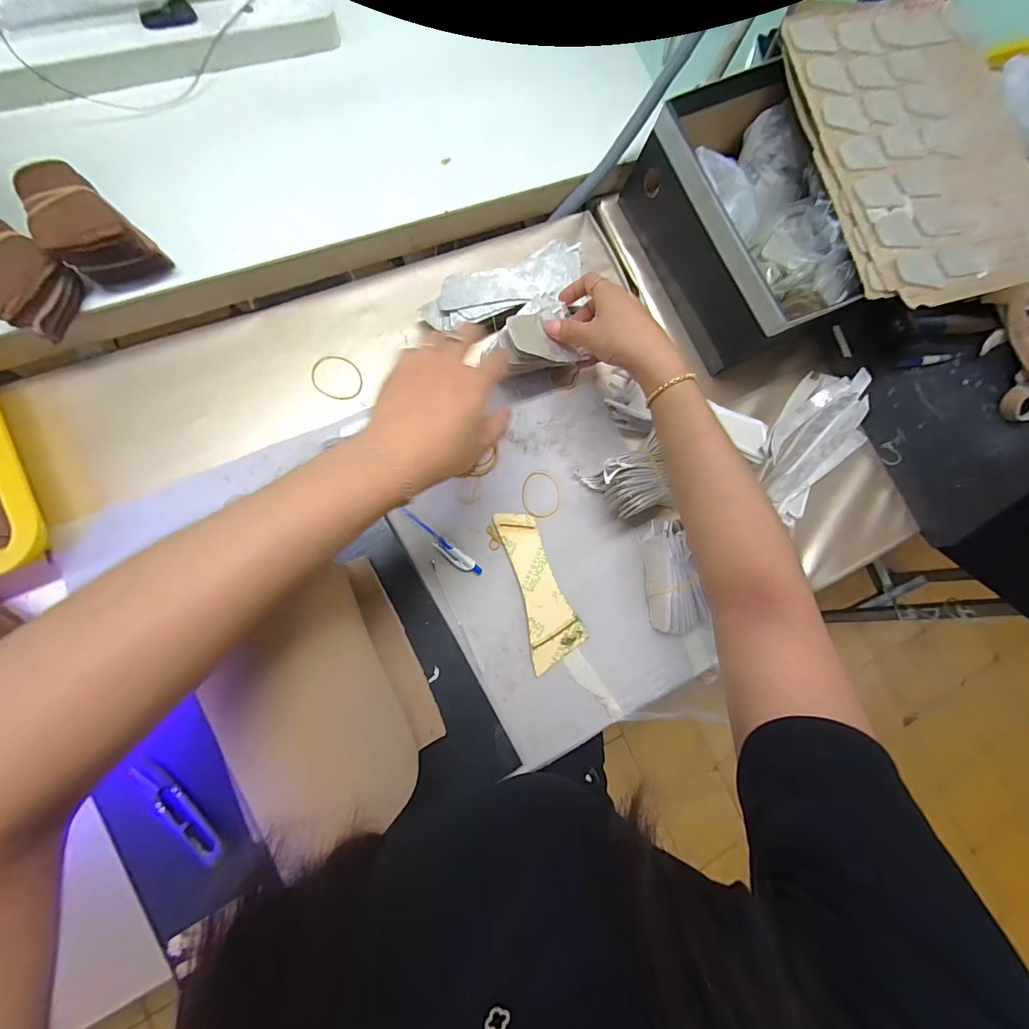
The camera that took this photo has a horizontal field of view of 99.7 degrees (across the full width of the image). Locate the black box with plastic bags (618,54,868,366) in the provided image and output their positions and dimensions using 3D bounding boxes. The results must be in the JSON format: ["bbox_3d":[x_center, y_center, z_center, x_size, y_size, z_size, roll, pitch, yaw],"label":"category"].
[{"bbox_3d":[0.251,-0.327,0.473,0.172,0.099,0.282,-26,87,-9],"label":"black box with plastic bags"}]

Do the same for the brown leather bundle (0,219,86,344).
[{"bbox_3d":[-0.411,-0.195,0.359,0.081,0.045,0.062,34,79,-4],"label":"brown leather bundle"}]

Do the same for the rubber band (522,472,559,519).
[{"bbox_3d":[0.028,-0.021,0.458,0.040,0.004,0.049,3,83,-7],"label":"rubber band"}]

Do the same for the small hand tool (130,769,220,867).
[{"bbox_3d":[-0.270,0.239,0.349,0.017,0.010,0.098,-43,90,-10],"label":"small hand tool"}]

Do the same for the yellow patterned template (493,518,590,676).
[{"bbox_3d":[0.025,0.072,0.439,0.057,0.005,0.157,-18,86,-9],"label":"yellow patterned template"}]

